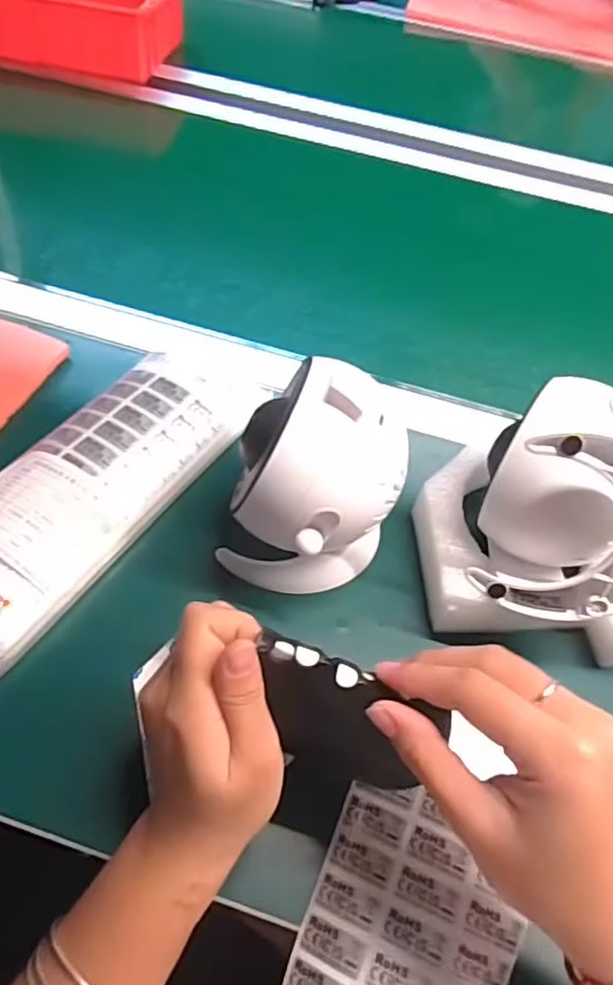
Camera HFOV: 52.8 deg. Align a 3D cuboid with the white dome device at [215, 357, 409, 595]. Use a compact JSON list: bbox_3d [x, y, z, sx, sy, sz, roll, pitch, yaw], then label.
[{"bbox_3d":[0.004,-0.002,0.376,0.094,0.134,0.093,3,54,-4],"label":"white dome device"}]

